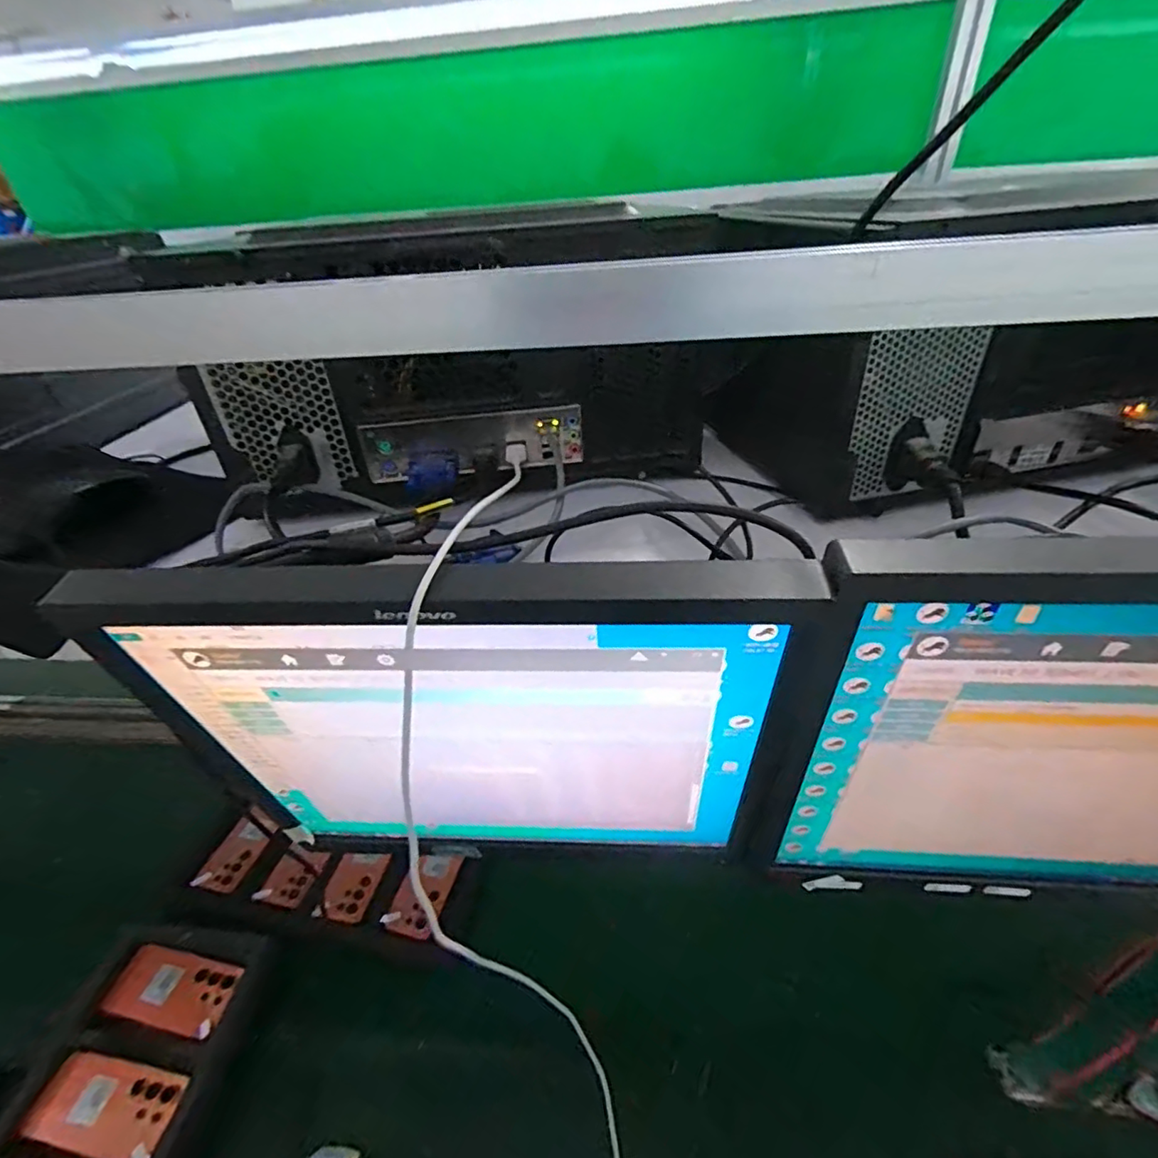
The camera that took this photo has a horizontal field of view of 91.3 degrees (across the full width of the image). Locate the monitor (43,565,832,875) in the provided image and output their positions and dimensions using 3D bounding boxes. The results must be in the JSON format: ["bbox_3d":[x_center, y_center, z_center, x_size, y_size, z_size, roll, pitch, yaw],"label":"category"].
[{"bbox_3d":[-0.061,0.110,0.359,0.395,0.318,0.047,1,47,4],"label":"monitor"}]

